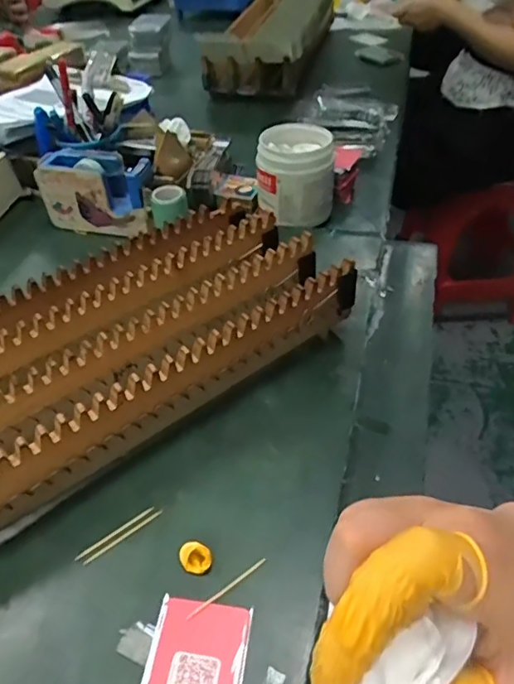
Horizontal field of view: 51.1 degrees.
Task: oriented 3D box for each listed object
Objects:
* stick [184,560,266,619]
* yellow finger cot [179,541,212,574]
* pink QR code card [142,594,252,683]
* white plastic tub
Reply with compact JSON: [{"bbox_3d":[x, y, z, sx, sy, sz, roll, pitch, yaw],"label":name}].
[{"bbox_3d":[-0.019,0.160,0.350,0.061,0.004,0.004,-30,50,-23],"label":"stick"},{"bbox_3d":[-0.041,0.144,0.359,0.019,0.015,0.018,-2,45,2],"label":"yellow finger cot"},{"bbox_3d":[-0.038,0.196,0.314,0.057,0.004,0.086,4,46,9],"label":"pink QR code card"},{"bbox_3d":[0.048,-0.210,0.681,0.094,0.103,0.084,-2,45,2],"label":"white plastic tub"}]

